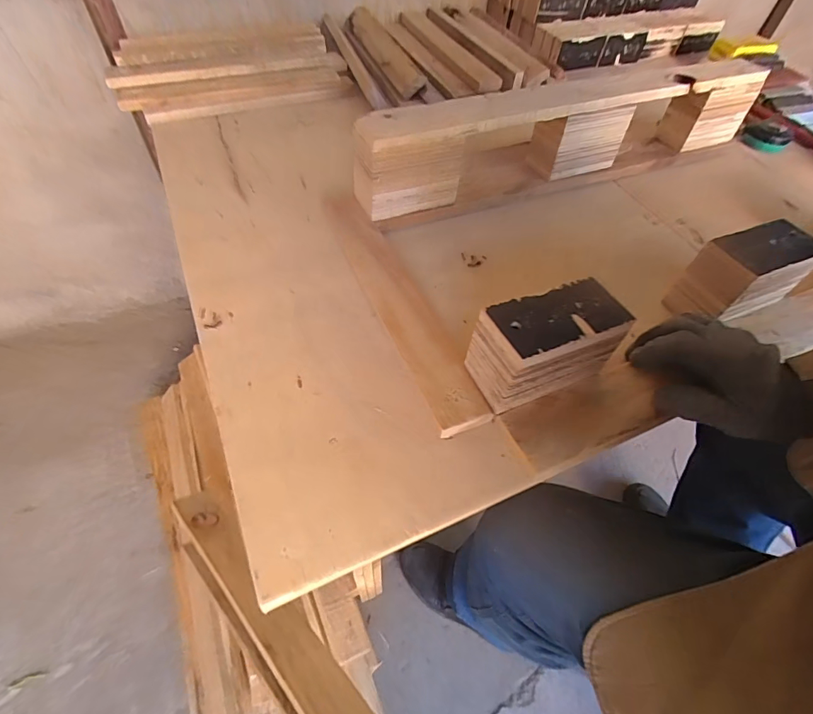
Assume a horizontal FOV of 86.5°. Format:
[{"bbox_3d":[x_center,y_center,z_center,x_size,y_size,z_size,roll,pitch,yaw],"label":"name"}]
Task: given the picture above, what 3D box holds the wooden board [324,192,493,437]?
[{"bbox_3d":[-0.015,-0.069,0.467,0.058,0.019,0.345,-18,57,-18],"label":"wooden board"}]

